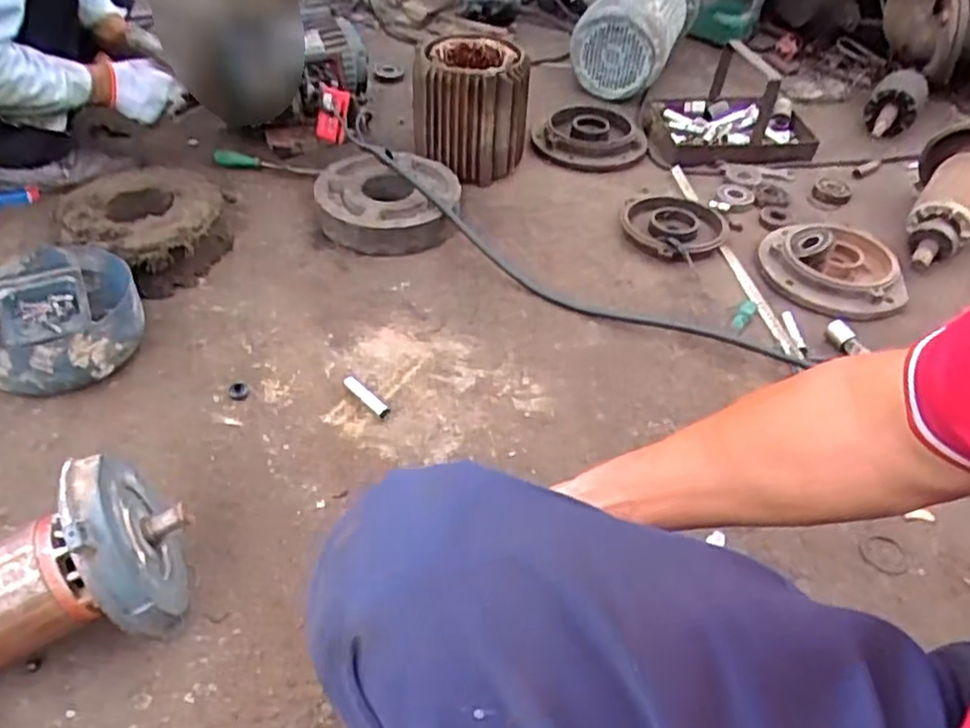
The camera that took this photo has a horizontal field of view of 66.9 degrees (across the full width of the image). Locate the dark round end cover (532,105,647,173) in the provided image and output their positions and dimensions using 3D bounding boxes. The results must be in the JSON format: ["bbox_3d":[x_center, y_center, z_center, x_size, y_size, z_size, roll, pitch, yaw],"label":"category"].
[{"bbox_3d":[0.209,-0.446,1.450,0.215,0.072,0.222,13,41,10],"label":"dark round end cover"}]

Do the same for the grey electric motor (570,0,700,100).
[{"bbox_3d":[0.318,-0.761,1.575,0.230,0.197,0.362,19,58,14],"label":"grey electric motor"}]

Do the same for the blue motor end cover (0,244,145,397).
[{"bbox_3d":[-0.594,-0.055,1.010,0.227,0.092,0.228,-19,46,-25],"label":"blue motor end cover"}]

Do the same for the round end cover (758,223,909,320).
[{"bbox_3d":[0.556,-0.161,1.174,0.208,0.058,0.228,-12,43,-18],"label":"round end cover"}]

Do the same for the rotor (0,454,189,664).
[{"bbox_3d":[-0.453,0.226,0.663,0.362,0.166,0.142,-24,46,-9],"label":"rotor"}]

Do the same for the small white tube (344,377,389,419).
[{"bbox_3d":[-0.160,0.042,0.989,0.016,0.015,0.090,-28,50,-32],"label":"small white tube"}]

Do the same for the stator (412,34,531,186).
[{"bbox_3d":[-0.015,-0.436,1.279,0.170,0.197,0.183,-29,51,-32],"label":"stator"}]

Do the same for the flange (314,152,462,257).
[{"bbox_3d":[-0.168,-0.282,1.277,0.245,0.099,0.219,-1,41,-6],"label":"flange"}]

